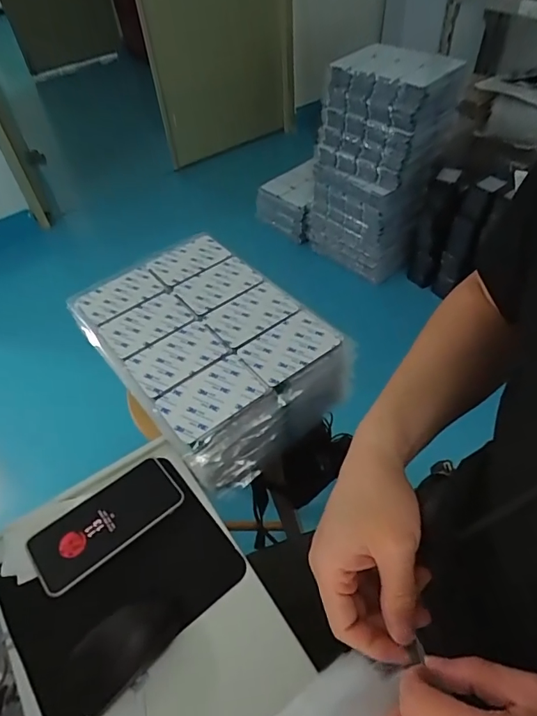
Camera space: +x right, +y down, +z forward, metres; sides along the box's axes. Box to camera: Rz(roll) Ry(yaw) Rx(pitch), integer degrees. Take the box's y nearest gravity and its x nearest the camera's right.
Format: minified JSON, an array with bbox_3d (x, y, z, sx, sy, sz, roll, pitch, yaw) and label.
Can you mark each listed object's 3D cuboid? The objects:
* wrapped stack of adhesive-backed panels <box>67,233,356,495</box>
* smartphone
[{"bbox_3d":[-0.090,-0.019,0.666,0.250,0.105,0.350,-32,57,-22],"label":"wrapped stack of adhesive-backed panels"},{"bbox_3d":[-0.180,0.180,0.511,0.162,0.009,0.081,-34,55,-22],"label":"smartphone"}]

